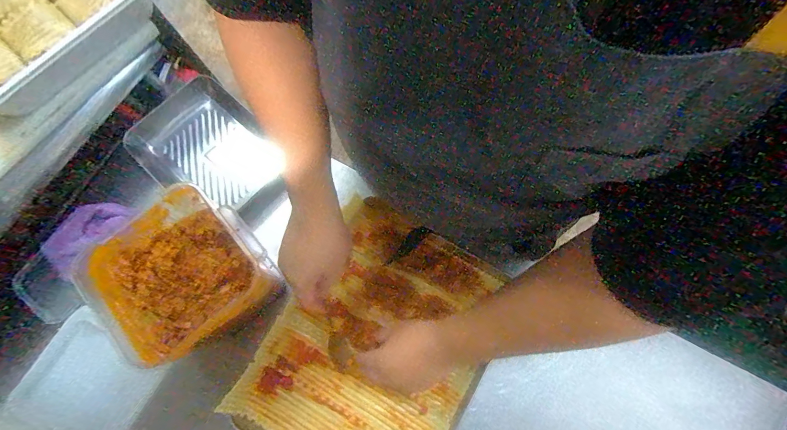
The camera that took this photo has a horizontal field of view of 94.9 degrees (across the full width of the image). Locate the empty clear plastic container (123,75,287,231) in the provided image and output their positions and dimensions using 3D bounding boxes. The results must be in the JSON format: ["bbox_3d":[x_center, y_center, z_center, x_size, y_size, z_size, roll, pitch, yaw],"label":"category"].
[{"bbox_3d":[-0.315,-0.111,0.653,0.278,0.060,0.195,37,80,10],"label":"empty clear plastic container"}]

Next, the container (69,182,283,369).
[{"bbox_3d":[-0.278,0.081,0.475,0.196,0.090,0.192,-44,101,-25],"label":"container"}]

